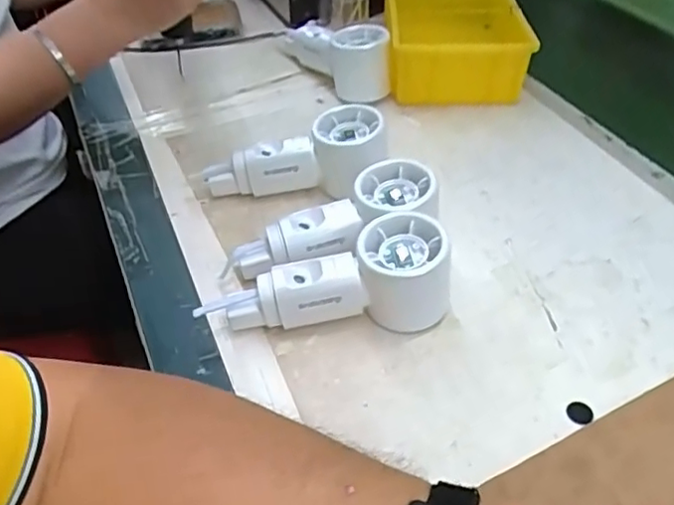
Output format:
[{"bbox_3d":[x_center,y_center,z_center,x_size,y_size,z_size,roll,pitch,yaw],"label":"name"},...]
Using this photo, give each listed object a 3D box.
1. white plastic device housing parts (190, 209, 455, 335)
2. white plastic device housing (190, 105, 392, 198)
[{"bbox_3d":[-0.007,0.024,0.402,0.158,0.061,0.058,-8,43,-8],"label":"white plastic device housing parts"},{"bbox_3d":[-0.038,-0.072,0.515,0.163,0.062,0.046,-15,42,7],"label":"white plastic device housing"}]

